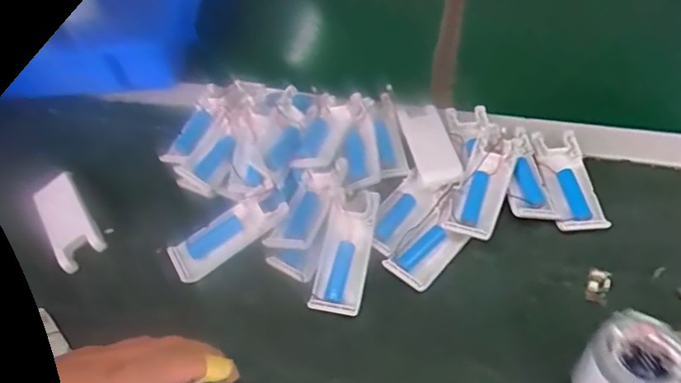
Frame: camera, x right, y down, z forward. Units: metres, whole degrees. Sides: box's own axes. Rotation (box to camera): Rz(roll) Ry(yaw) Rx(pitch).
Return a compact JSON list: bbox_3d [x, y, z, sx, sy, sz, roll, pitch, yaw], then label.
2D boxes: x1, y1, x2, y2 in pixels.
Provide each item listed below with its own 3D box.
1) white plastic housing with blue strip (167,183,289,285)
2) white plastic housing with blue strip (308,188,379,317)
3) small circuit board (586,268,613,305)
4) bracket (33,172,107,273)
[{"bbox_3d":[-0.097,0.037,0.446,0.107,0.013,0.042,-34,56,-2],"label":"white plastic housing with blue strip"},{"bbox_3d":[0.005,0.045,0.423,0.039,0.013,0.107,9,66,11],"label":"white plastic housing with blue strip"},{"bbox_3d":[0.203,0.073,0.405,0.017,0.004,0.030,21,56,20],"label":"small circuit board"},{"bbox_3d":[-0.251,0.026,0.474,0.040,0.013,0.099,-30,56,-18],"label":"bracket"}]

